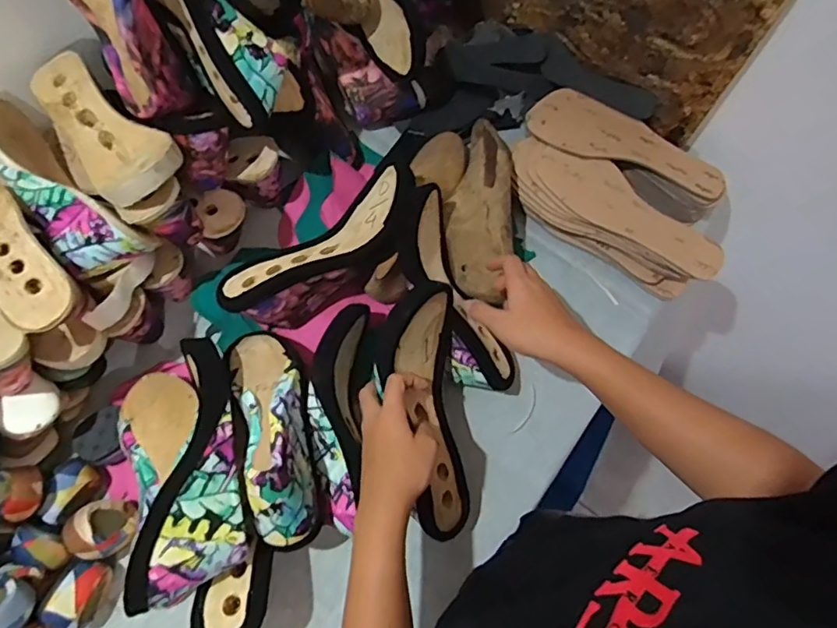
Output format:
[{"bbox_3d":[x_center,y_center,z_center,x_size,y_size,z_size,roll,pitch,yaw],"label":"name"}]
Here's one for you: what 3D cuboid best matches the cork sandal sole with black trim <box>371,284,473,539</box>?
[{"bbox_3d":[0.011,0.092,0.534,0.088,0.068,0.233,-12,89,-6],"label":"cork sandal sole with black trim"}]

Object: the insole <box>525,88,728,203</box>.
[{"bbox_3d":[0.259,-0.217,0.677,0.243,0.013,0.104,24,63,9],"label":"insole"}]

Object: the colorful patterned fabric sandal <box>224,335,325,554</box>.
[{"bbox_3d":[-0.141,0.101,0.531,0.073,0.084,0.228,-15,57,-7],"label":"colorful patterned fabric sandal"}]

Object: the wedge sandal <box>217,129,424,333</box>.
[{"bbox_3d":[-0.092,-0.076,0.613,0.262,0.098,0.080,-36,72,-12],"label":"wedge sandal"}]

